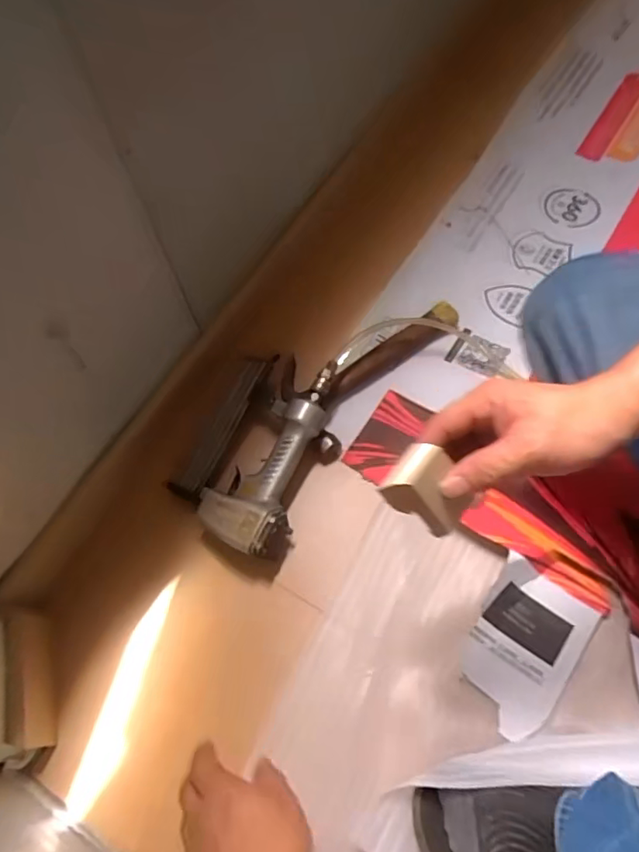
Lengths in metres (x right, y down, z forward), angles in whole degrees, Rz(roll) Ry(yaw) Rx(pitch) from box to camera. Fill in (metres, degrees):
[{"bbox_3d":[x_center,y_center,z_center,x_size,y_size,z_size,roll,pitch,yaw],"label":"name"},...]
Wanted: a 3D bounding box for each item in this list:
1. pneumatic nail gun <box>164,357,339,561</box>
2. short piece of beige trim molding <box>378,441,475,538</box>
[{"bbox_3d":[-0.070,0.028,0.719,0.173,0.077,0.264,26,68,15],"label":"pneumatic nail gun"},{"bbox_3d":[0.077,0.048,0.394,0.049,0.069,0.026,-36,24,9],"label":"short piece of beige trim molding"}]

